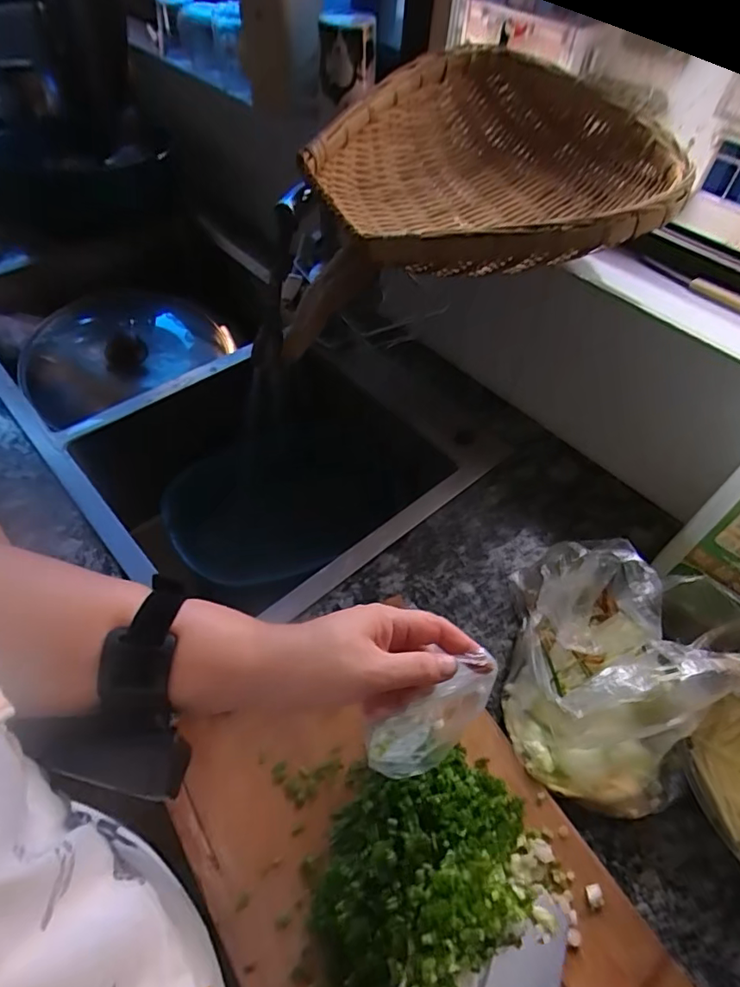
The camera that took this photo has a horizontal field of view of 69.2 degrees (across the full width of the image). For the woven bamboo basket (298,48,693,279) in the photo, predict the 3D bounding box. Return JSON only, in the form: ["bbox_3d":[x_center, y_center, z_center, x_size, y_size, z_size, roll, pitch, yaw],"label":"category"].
[{"bbox_3d":[0.120,-0.354,0.592,0.360,0.122,0.330,-6,53,-9],"label":"woven bamboo basket"}]

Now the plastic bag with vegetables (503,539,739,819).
[{"bbox_3d":[0.190,0.142,0.438,0.172,0.127,0.163,30,56,18],"label":"plastic bag with vegetables"}]

